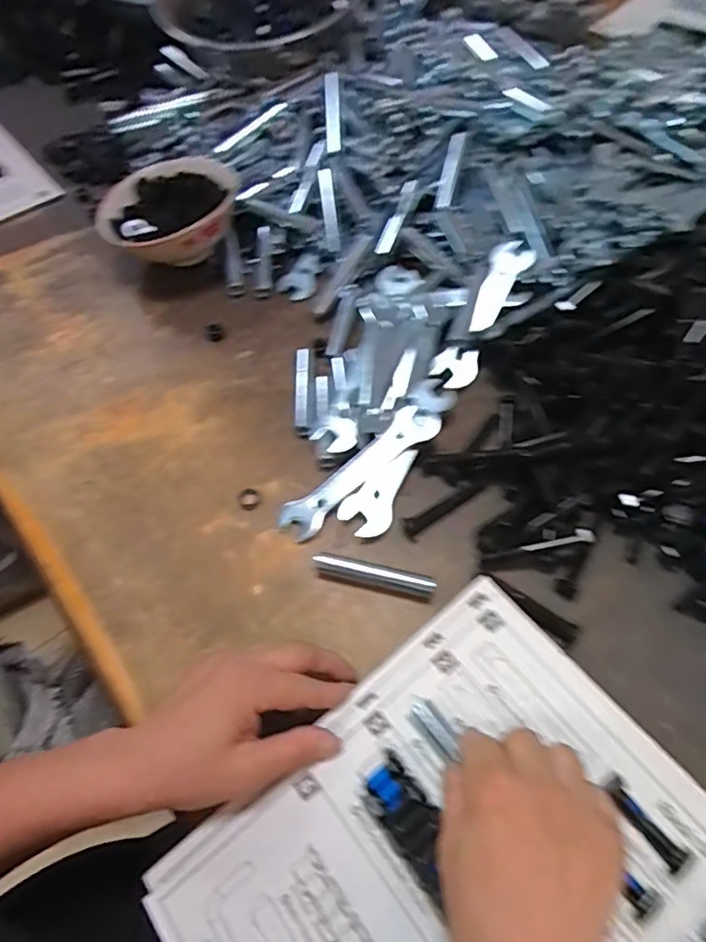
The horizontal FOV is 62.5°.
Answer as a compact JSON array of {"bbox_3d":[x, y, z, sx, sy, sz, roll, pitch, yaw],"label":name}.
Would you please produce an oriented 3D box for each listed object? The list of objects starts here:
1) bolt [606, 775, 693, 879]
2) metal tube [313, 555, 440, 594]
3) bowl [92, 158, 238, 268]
[{"bbox_3d":[0.166,0.198,0.327,0.014,0.015,0.053,-32,63,-16],"label":"bolt"},{"bbox_3d":[0.015,0.074,0.425,0.089,0.015,0.011,9,59,8],"label":"metal tube"},{"bbox_3d":[-0.184,-0.257,0.605,0.149,0.069,0.141,-1,58,2],"label":"bowl"}]

